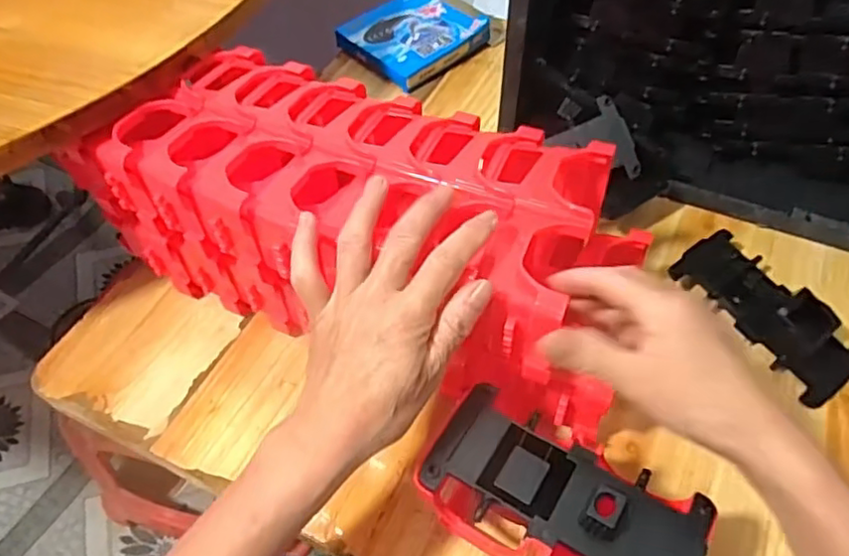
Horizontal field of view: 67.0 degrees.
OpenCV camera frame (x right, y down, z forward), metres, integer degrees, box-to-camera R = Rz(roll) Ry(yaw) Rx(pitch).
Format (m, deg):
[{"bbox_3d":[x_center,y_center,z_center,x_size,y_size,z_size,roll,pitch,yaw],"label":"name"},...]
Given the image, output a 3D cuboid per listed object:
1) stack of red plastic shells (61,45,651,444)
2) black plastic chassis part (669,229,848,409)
[{"bbox_3d":[-0.046,-0.038,0.480,0.385,0.143,0.163,16,56,13],"label":"stack of red plastic shells"},{"bbox_3d":[0.271,0.021,0.505,0.064,0.044,0.148,-32,59,-19],"label":"black plastic chassis part"}]

